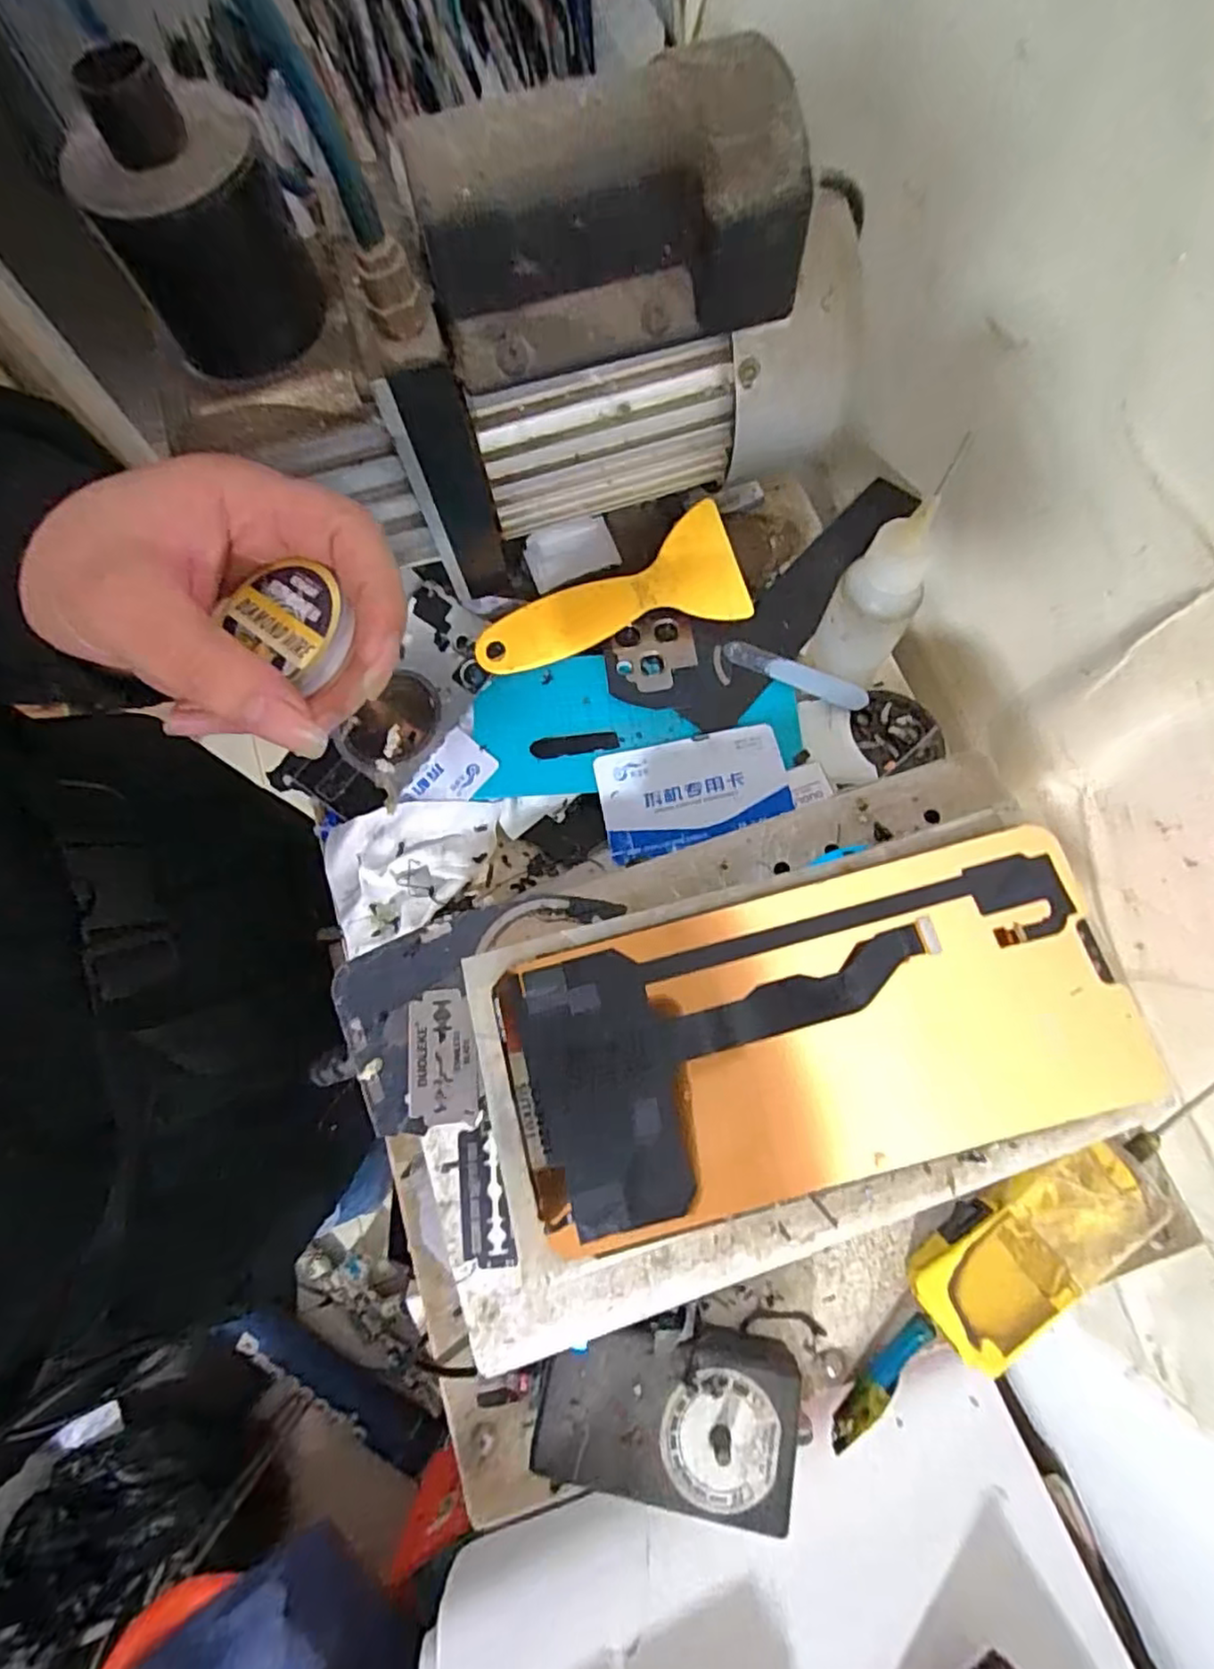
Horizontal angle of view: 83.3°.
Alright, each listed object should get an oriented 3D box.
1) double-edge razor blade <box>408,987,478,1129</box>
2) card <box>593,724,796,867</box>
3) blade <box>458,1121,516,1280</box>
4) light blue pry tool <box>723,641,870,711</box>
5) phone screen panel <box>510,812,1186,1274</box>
[{"bbox_3d":[-0.055,0.074,0.229,0.022,0.004,0.042,-5,75,-1],"label":"double-edge razor blade"},{"bbox_3d":[0.039,-0.021,0.316,0.084,0.006,0.050,-14,75,5],"label":"card"},{"bbox_3d":[-0.040,0.116,0.217,0.016,0.004,0.042,-11,75,-2],"label":"blade"},{"bbox_3d":[0.092,-0.078,0.334,0.071,0.006,0.012,22,76,6],"label":"light blue pry tool"},{"bbox_3d":[0.052,0.051,0.175,0.152,0.005,0.072,-15,74,-1],"label":"phone screen panel"}]

